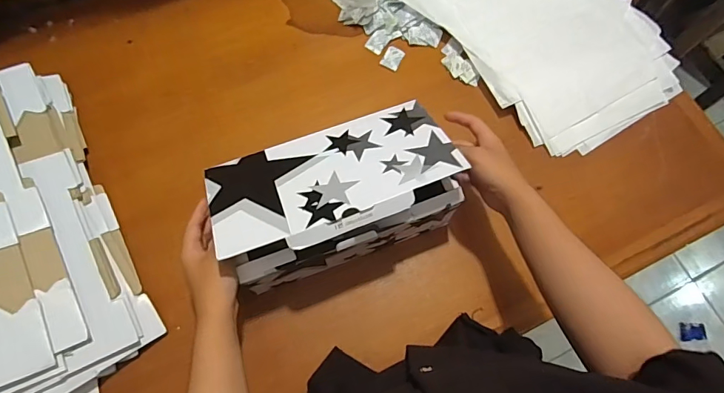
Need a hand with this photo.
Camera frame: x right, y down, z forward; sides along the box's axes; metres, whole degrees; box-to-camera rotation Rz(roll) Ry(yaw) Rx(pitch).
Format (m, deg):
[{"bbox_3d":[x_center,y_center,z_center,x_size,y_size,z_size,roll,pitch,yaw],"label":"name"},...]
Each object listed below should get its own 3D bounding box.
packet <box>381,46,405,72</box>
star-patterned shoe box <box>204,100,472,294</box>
[{"bbox_3d":[0.050,-0.225,0.695,0.031,0.004,0.041,29,73,8],"label":"packet"},{"bbox_3d":[-0.033,-0.009,0.518,0.267,0.136,0.146,-19,73,-8],"label":"star-patterned shoe box"}]

